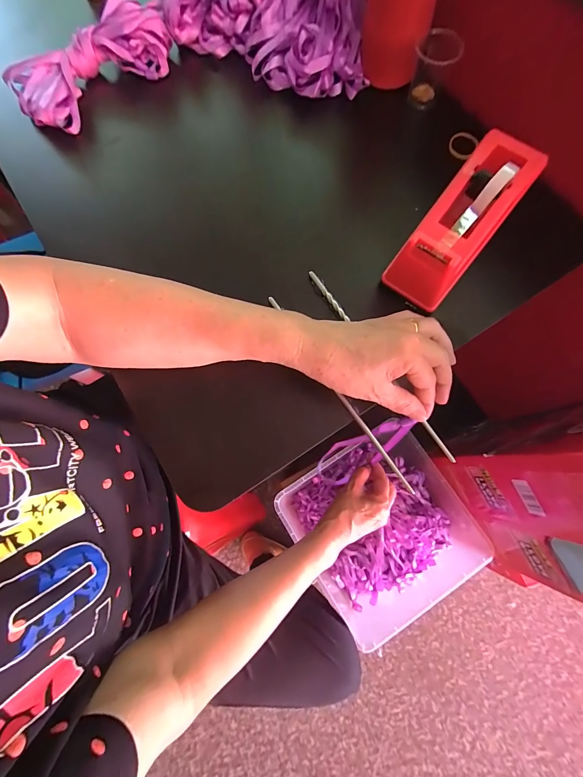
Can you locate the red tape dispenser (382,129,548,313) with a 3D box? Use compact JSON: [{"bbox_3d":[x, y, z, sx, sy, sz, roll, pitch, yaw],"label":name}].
[{"bbox_3d":[0.154,-0.154,0.294,0.062,0.071,0.163,37,92,6],"label":"red tape dispenser"}]

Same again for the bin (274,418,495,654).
[{"bbox_3d":[0.171,0.261,0.648,0.304,0.129,0.304,-32,78,-6],"label":"bin"}]

